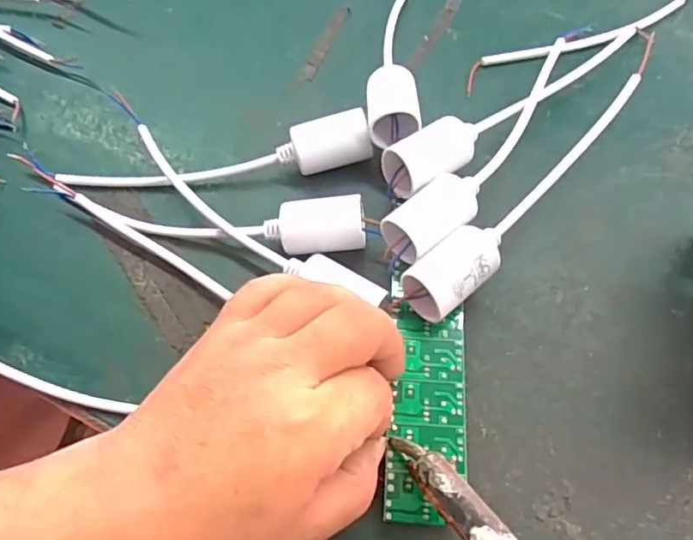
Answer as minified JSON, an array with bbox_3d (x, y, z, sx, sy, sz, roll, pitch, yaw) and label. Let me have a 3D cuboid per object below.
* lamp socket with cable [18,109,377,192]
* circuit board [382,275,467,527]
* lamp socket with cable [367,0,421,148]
[{"bbox_3d":[-0.087,-0.063,0.325,0.202,0.029,0.028,-6,66,0],"label":"lamp socket with cable"},{"bbox_3d":[0.038,0.059,0.263,0.036,0.006,0.107,4,66,1],"label":"circuit board"},{"bbox_3d":[0.040,-0.155,0.354,0.032,0.042,0.215,8,66,6],"label":"lamp socket with cable"}]

